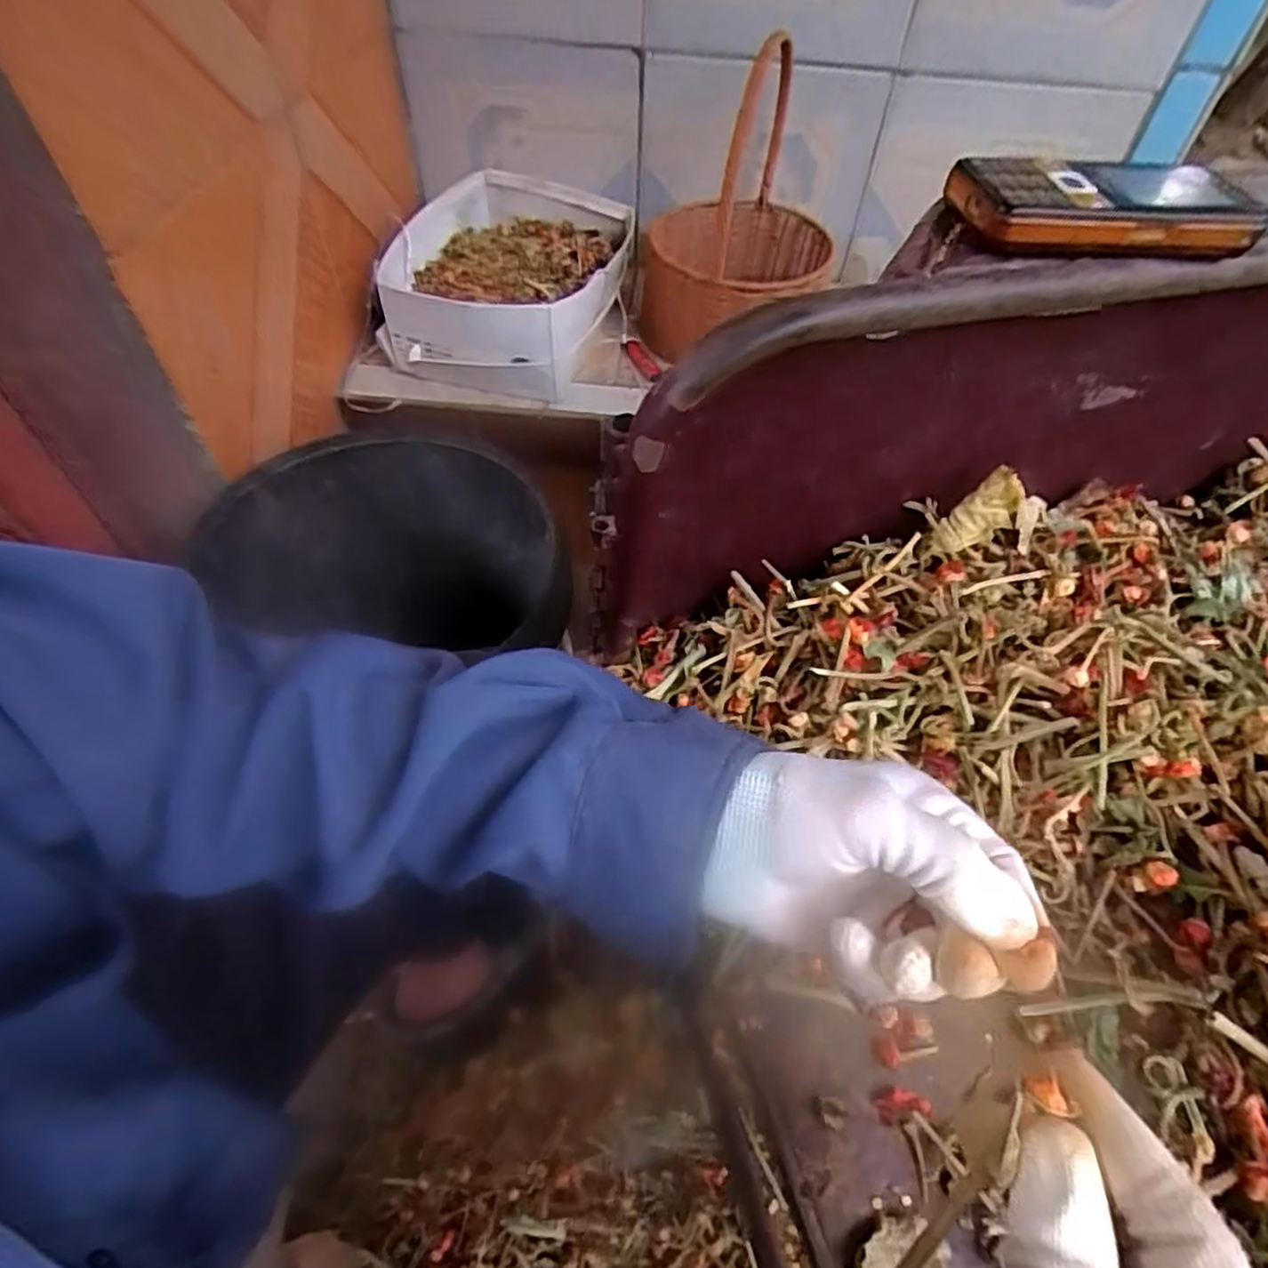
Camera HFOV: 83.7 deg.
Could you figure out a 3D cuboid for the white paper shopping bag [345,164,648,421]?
[{"bbox_3d":[-0.170,-0.416,0.868,0.342,0.132,0.316,-4,53,-5],"label":"white paper shopping bag"}]

